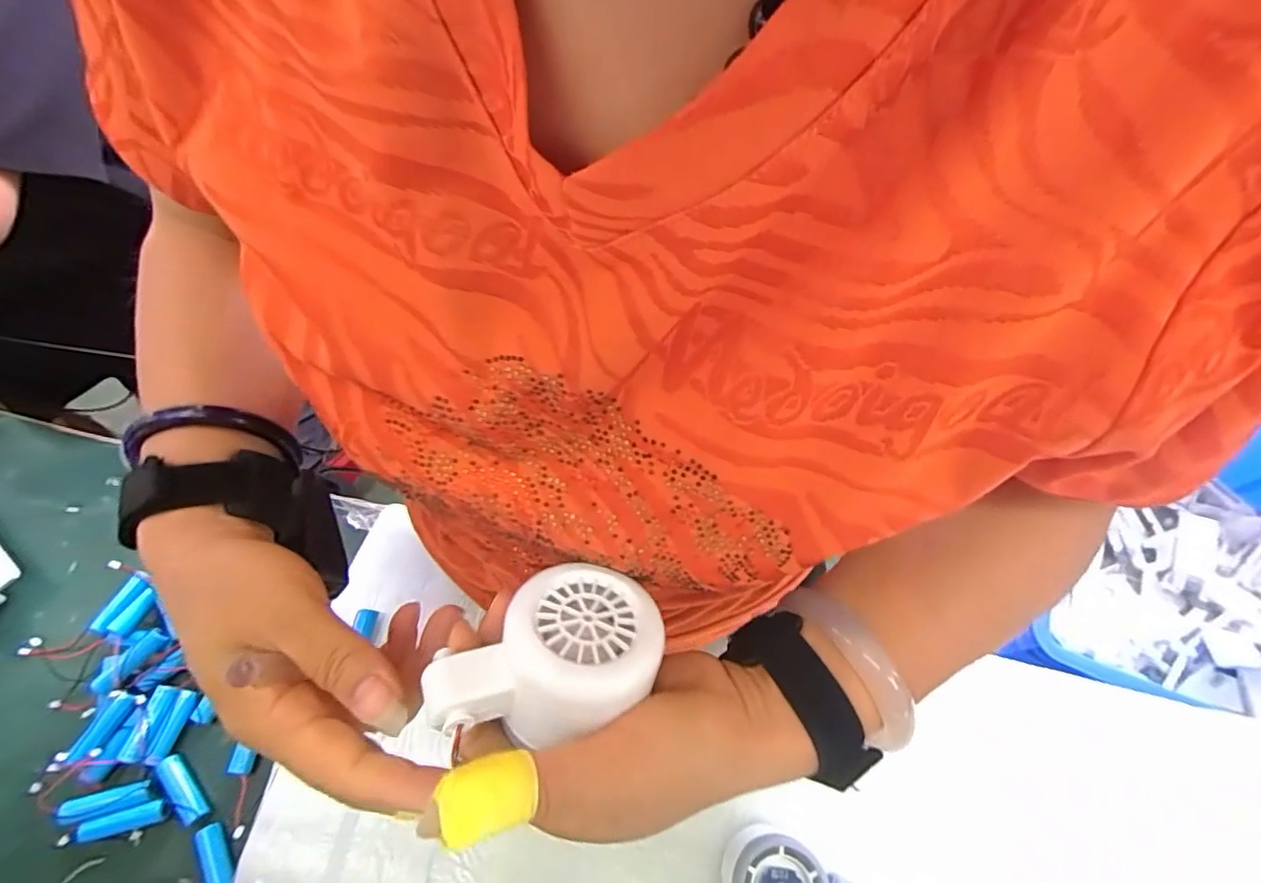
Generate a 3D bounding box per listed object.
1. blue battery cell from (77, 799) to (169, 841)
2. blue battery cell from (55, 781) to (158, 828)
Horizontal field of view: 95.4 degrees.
[{"bbox_3d":[-0.340,0.253,0.383,0.049,0.011,0.013,-13,66,-7],"label":"blue battery cell"},{"bbox_3d":[-0.350,0.242,0.384,0.051,0.016,0.015,-14,66,-7],"label":"blue battery cell"}]

